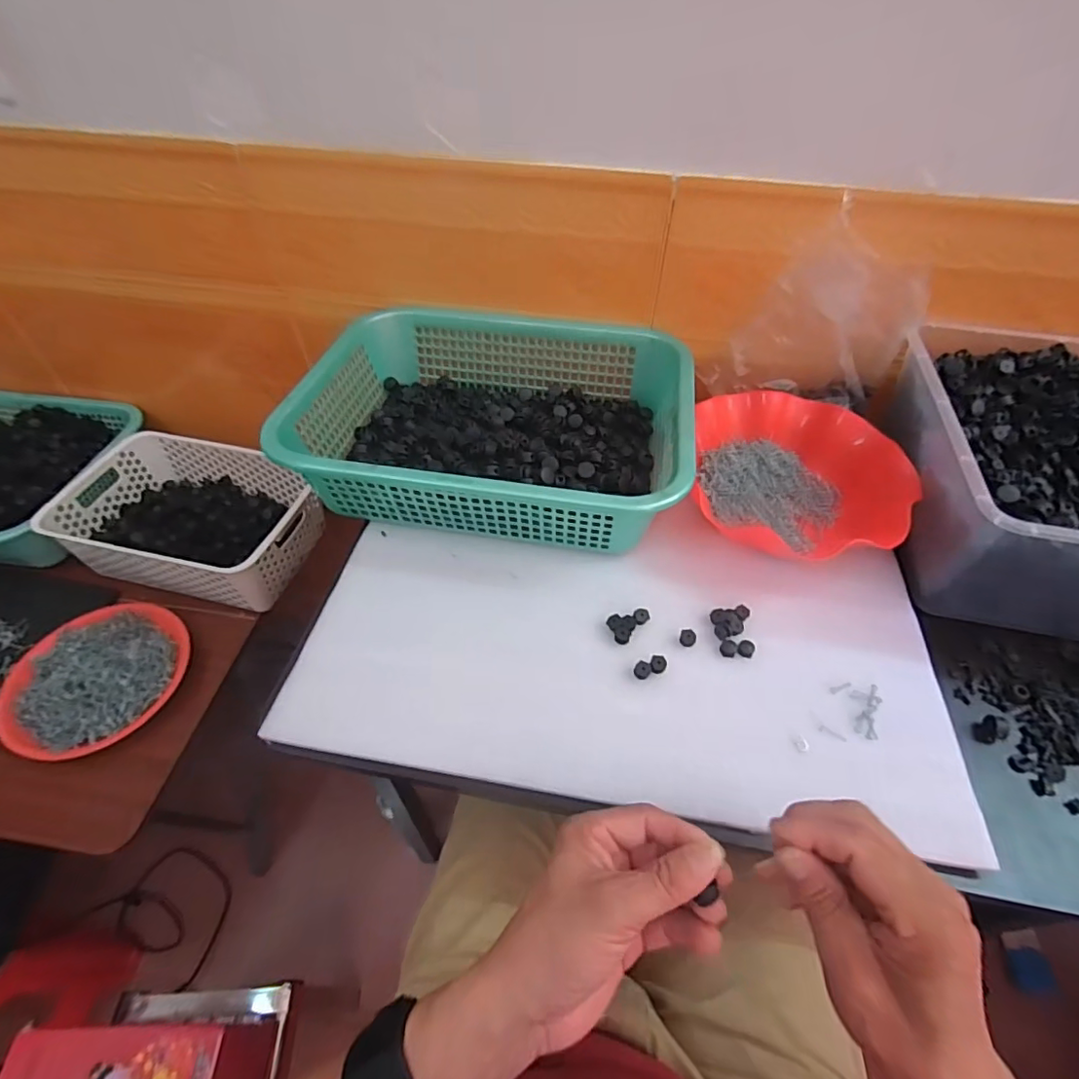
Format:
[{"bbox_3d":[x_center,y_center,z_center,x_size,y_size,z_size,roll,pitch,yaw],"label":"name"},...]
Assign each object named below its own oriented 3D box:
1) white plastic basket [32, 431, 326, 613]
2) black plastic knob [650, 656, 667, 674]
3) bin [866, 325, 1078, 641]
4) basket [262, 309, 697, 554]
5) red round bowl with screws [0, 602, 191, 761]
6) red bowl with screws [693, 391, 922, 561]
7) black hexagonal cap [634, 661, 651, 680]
[{"bbox_3d":[-0.476,-0.033,0.764,0.313,0.100,0.225,9,50,6],"label":"white plastic basket"},{"bbox_3d":[0.097,0.102,0.446,0.013,0.009,0.014,1,50,-1],"label":"black plastic knob"},{"bbox_3d":[0.489,-0.054,0.504,0.292,0.132,0.288,11,51,8],"label":"bin"},{"bbox_3d":[-0.041,-0.127,0.575,0.373,0.091,0.279,8,50,6],"label":"basket"},{"bbox_3d":[-0.516,0.159,0.643,0.174,0.036,0.188,1,50,-1],"label":"red round bowl with screws"},{"bbox_3d":[0.260,-0.066,0.553,0.193,0.056,0.178,1,50,-1],"label":"red bowl with screws"},{"bbox_3d":[0.084,0.107,0.444,0.013,0.010,0.011,16,52,12],"label":"black hexagonal cap"}]

